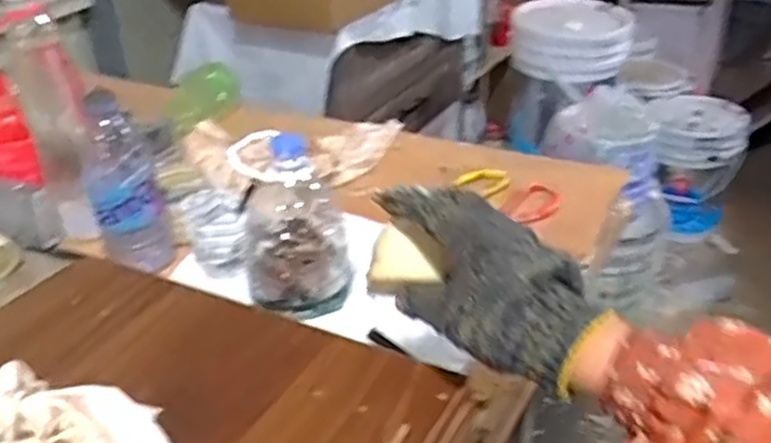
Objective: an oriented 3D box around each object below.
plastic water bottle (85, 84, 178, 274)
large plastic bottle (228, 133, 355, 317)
[{"bbox_3d":[-0.261,-0.030,0.738,0.065,0.200,0.056,-15,33,-18],"label":"plastic water bottle"},{"bbox_3d":[-0.086,0.003,0.691,0.104,0.160,0.082,-9,32,-10],"label":"large plastic bottle"}]

